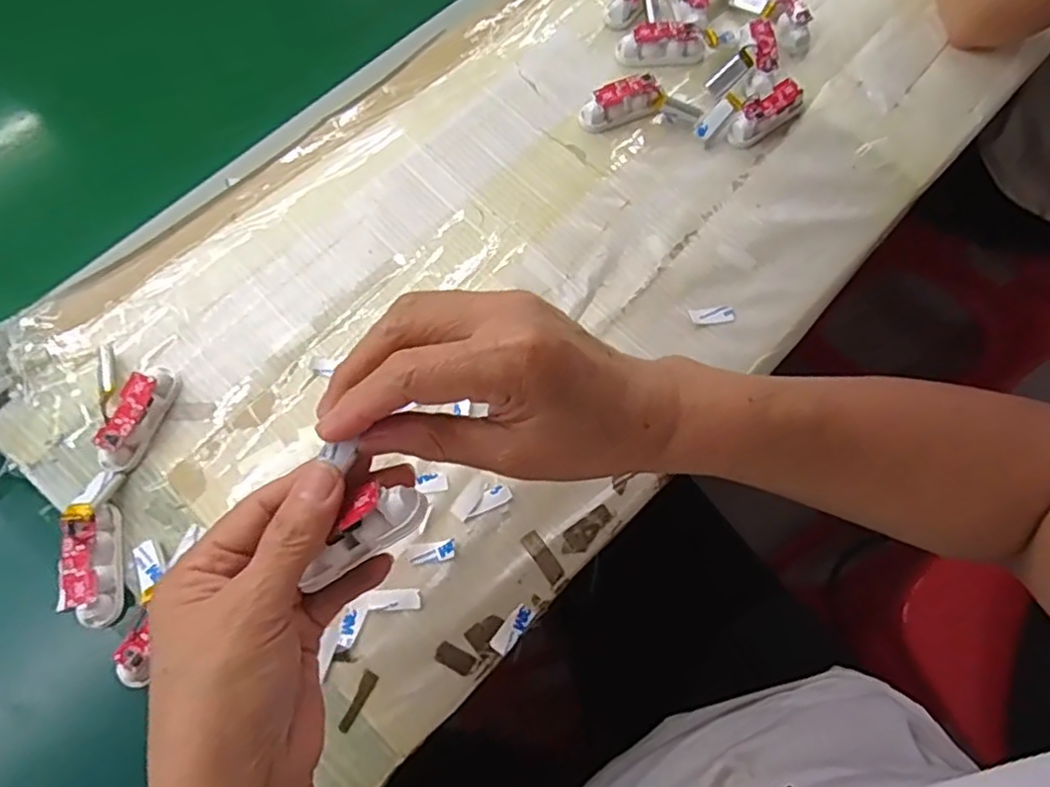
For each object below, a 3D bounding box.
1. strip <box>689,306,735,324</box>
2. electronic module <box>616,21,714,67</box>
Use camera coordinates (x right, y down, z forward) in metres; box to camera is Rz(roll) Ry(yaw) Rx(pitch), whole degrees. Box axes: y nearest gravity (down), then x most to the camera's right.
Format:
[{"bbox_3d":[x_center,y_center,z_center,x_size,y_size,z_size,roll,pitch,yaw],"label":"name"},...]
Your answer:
[{"bbox_3d":[0.115,-0.048,0.413,0.027,0.004,0.010,-6,69,-4],"label":"strip"},{"bbox_3d":[0.100,-0.248,0.478,0.066,0.020,0.020,-5,69,-3],"label":"electronic module"}]

